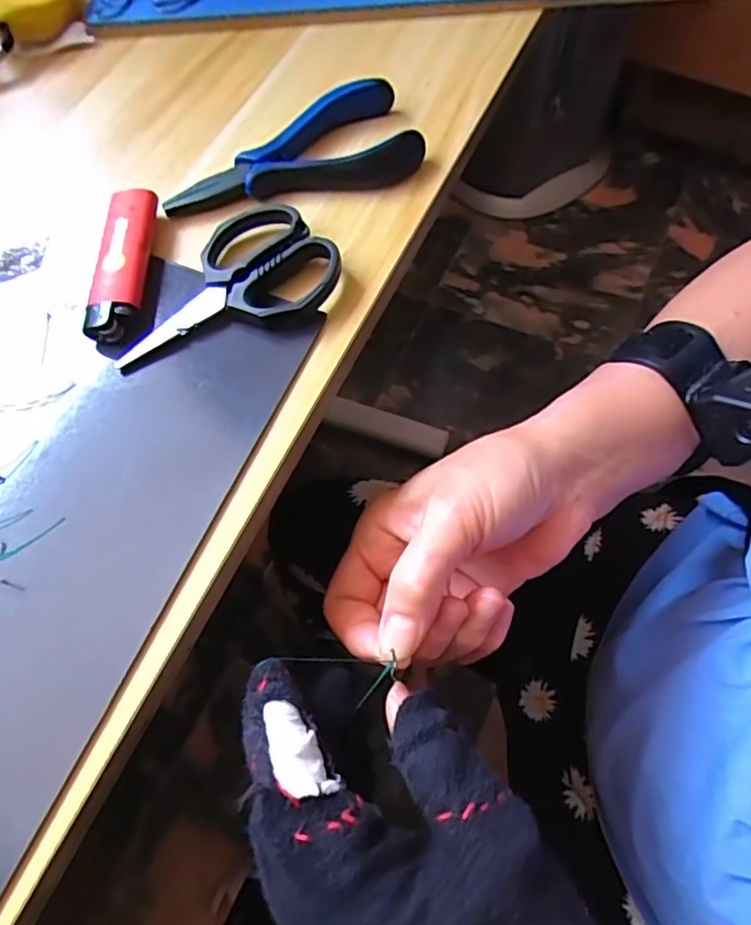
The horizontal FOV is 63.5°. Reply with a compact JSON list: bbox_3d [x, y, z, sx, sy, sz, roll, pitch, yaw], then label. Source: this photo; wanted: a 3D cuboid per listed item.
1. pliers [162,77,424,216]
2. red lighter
[{"bbox_3d":[-0.039,-0.151,0.291,0.118,0.017,0.053,-10,64,0],"label":"pliers"},{"bbox_3d":[-0.108,-0.086,0.264,0.021,0.014,0.077,-2,64,3],"label":"red lighter"}]

